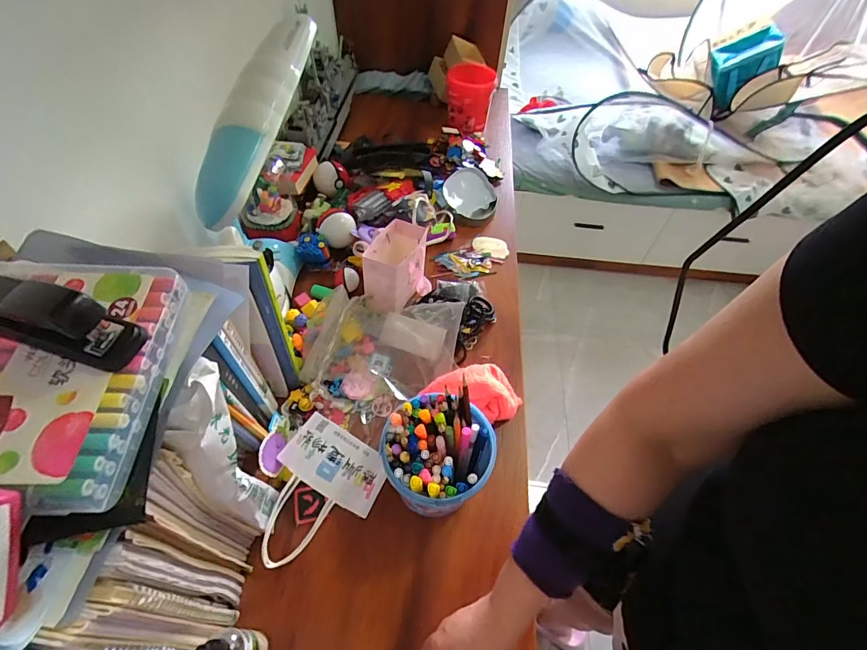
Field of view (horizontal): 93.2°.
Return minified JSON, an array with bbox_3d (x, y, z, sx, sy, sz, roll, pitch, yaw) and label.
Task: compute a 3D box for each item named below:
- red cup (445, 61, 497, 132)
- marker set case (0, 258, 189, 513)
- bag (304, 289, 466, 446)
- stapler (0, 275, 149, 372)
[{"bbox_3d":[0.096,-0.607,1.087,0.125,0.131,0.114,0,54,-3],"label":"red cup"},{"bbox_3d":[-0.306,0.034,0.305,0.185,0.040,0.181,2,54,-2],"label":"marker set case"},{"bbox_3d":[-0.085,0.049,0.651,0.234,0.058,0.233,8,54,3],"label":"bag"},{"bbox_3d":[-0.279,-0.010,0.292,0.114,0.062,0.039,15,54,8],"label":"stapler"}]

